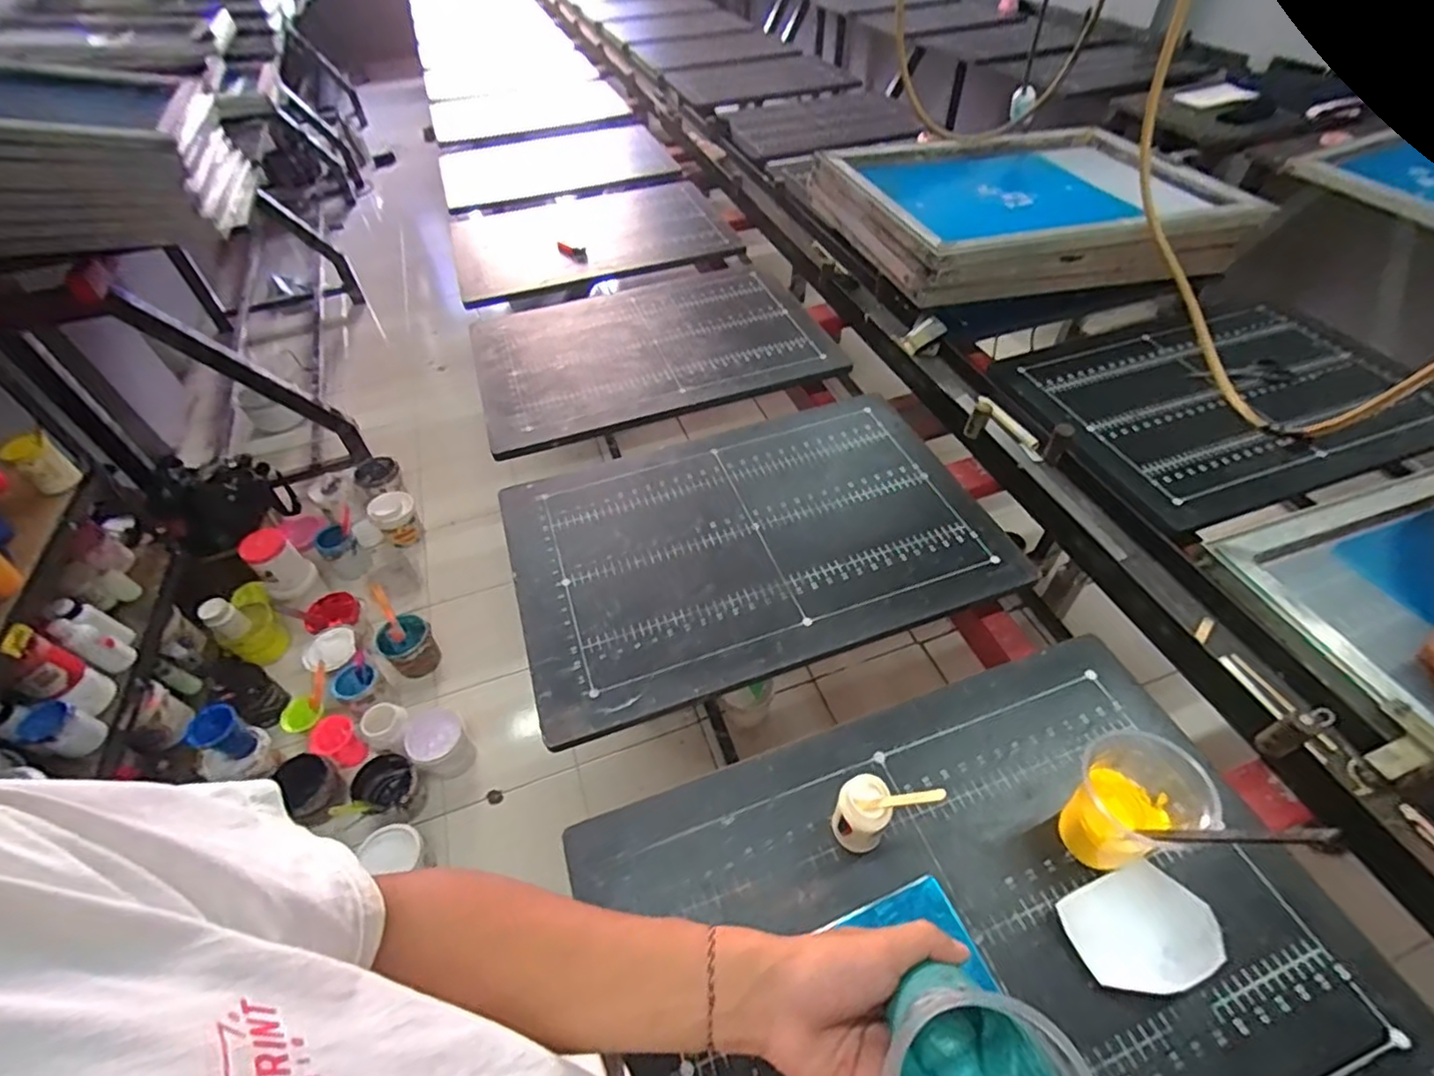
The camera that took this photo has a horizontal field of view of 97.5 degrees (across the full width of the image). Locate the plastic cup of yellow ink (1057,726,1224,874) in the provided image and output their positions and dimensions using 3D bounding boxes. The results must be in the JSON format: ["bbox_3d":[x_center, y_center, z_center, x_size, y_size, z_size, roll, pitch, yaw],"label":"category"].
[{"bbox_3d":[0.349,0.218,0.522,0.102,0.121,0.088,-15,51,-7],"label":"plastic cup of yellow ink"}]

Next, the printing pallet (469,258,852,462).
[{"bbox_3d":[-0.119,-0.344,1.099,0.584,0.030,0.377,-18,51,-9],"label":"printing pallet"}]

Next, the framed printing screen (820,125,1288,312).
[{"bbox_3d":[0.554,-0.614,1.167,0.646,0.142,0.446,-13,50,-8],"label":"framed printing screen"}]

